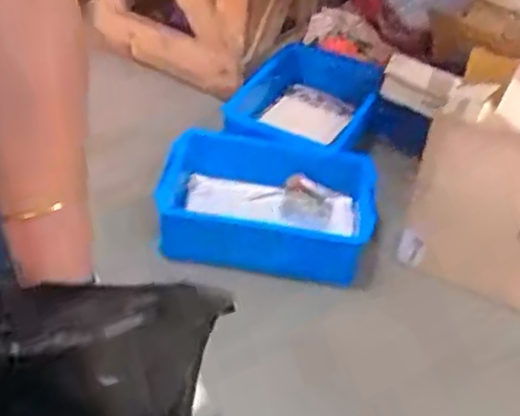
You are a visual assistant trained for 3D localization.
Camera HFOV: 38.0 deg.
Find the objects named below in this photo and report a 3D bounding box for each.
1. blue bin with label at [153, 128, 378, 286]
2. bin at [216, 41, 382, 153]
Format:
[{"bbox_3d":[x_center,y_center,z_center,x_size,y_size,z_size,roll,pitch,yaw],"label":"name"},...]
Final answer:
[{"bbox_3d":[0.019,-0.021,1.360,0.362,0.152,0.330,10,40,4],"label":"blue bin with label"},{"bbox_3d":[0.099,-0.206,1.626,0.259,0.160,0.382,16,40,11],"label":"bin"}]

